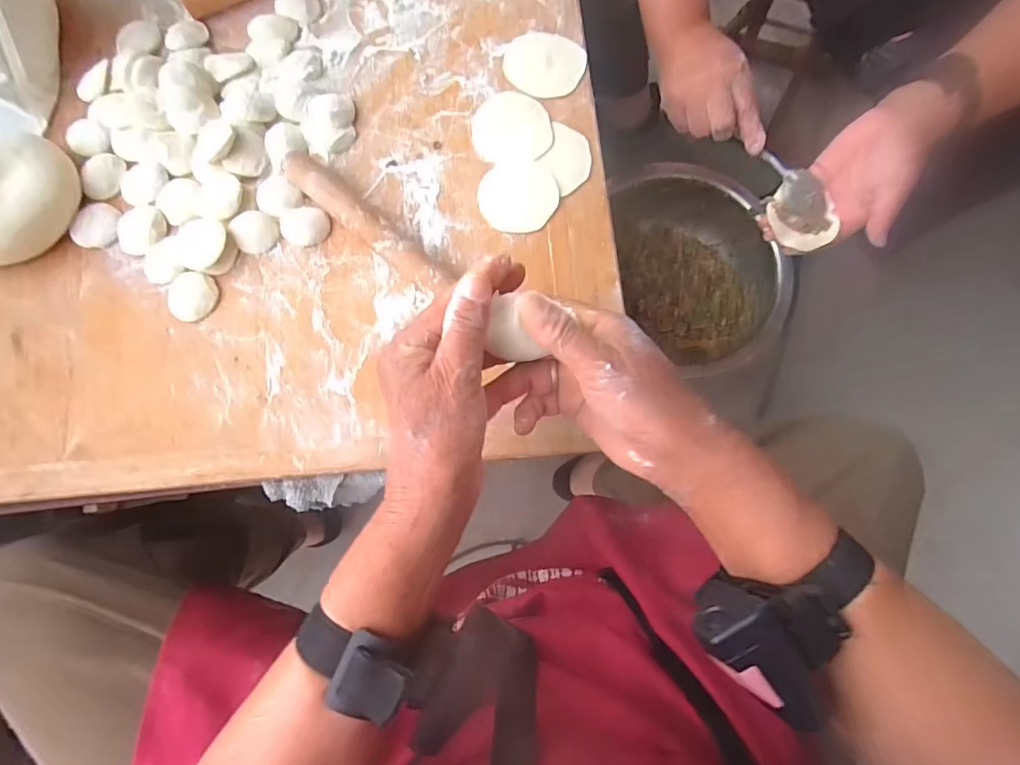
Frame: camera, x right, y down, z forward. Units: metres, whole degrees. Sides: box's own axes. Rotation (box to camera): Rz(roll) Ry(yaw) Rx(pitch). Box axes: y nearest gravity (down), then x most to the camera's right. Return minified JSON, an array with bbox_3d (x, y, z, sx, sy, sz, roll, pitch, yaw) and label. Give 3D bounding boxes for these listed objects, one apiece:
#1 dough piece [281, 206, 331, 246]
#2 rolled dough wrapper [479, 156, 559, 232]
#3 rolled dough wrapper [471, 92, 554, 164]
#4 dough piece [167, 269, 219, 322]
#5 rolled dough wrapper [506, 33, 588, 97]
[{"bbox_3d":[-0.172,-0.132,0.428,0.036,0.008,0.034,0,76,0],"label":"dough piece"},{"bbox_3d":[0.007,-0.162,0.440,0.067,0.004,0.068,0,76,0],"label":"rolled dough wrapper"},{"bbox_3d":[0.002,-0.231,0.457,0.070,0.004,0.074,-2,76,-1],"label":"rolled dough wrapper"},{"bbox_3d":[-0.257,-0.070,0.412,0.038,0.007,0.041,0,76,0],"label":"dough piece"},{"bbox_3d":[0.032,-0.299,0.475,0.074,0.004,0.068,0,76,0],"label":"rolled dough wrapper"}]

